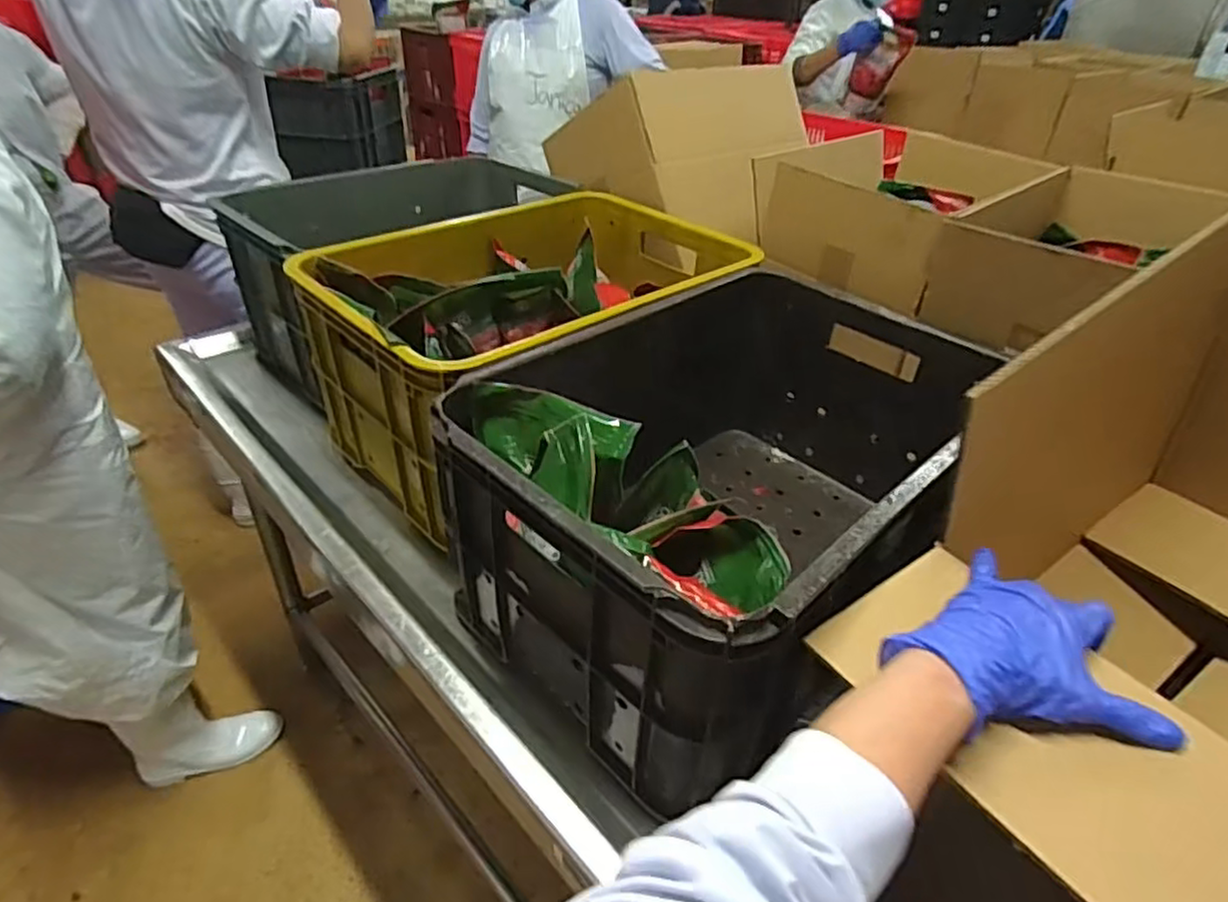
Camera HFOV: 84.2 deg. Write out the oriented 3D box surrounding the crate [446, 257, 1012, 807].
[{"bbox_3d":[0.129,0.040,0.692,0.525,0.246,0.364,-24,44,-33],"label":"crate"}]

